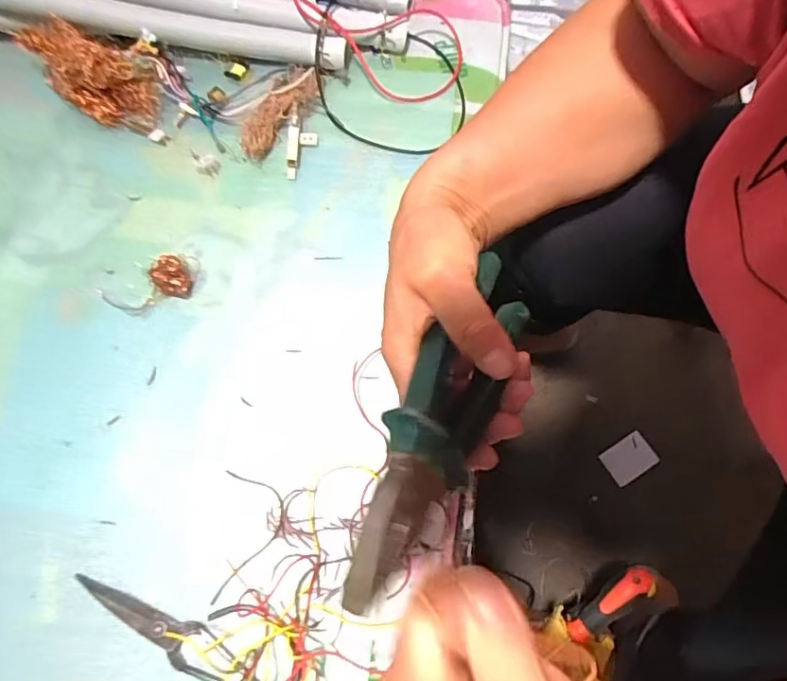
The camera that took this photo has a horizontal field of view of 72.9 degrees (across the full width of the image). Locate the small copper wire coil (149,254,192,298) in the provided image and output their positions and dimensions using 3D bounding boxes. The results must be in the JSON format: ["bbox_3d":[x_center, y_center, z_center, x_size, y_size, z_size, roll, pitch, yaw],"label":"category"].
[{"bbox_3d":[-0.216,-0.064,0.512,0.035,0.029,0.033,0,74,2],"label":"small copper wire coil"}]

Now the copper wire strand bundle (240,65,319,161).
[{"bbox_3d":[-0.117,-0.241,0.564,0.044,0.026,0.118,27,76,9],"label":"copper wire strand bundle"}]

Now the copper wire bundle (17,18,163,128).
[{"bbox_3d":[-0.317,-0.281,0.564,0.139,0.063,0.073,32,77,10],"label":"copper wire bundle"}]

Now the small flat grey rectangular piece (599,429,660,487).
[{"bbox_3d":[0.331,0.165,0.750,0.068,0.009,0.050,-31,73,-7],"label":"small flat grey rectangular piece"}]

